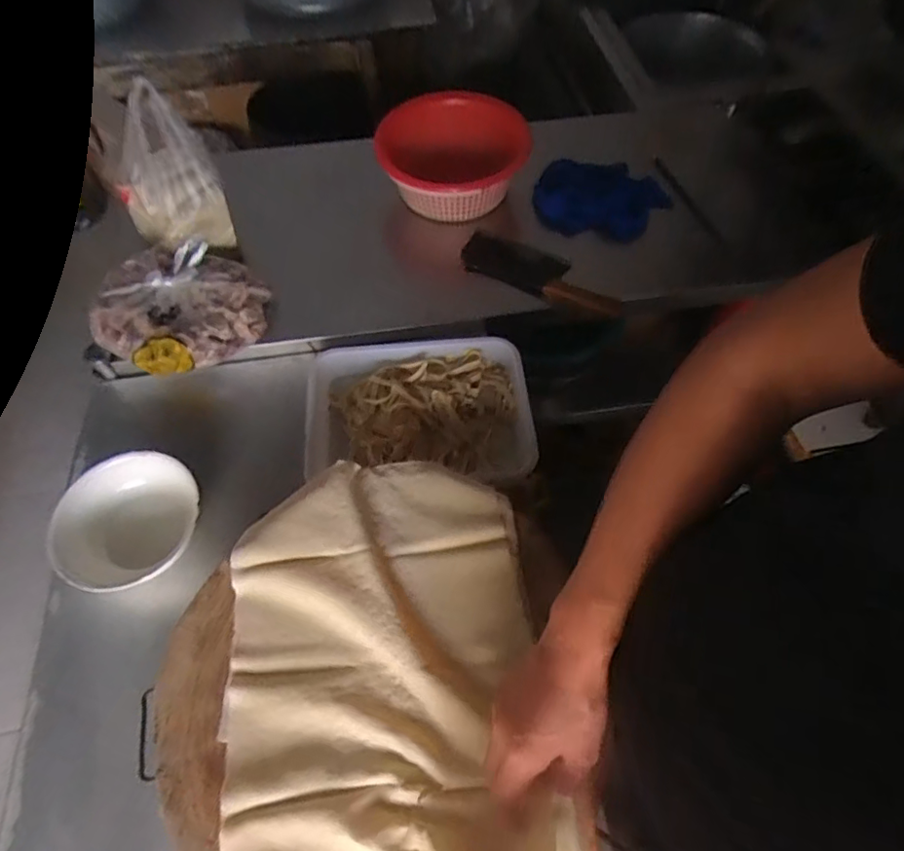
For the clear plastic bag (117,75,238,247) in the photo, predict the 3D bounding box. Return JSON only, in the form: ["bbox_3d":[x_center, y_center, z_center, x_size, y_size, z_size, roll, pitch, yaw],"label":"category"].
[{"bbox_3d":[-0.391,-0.343,0.761,0.127,0.188,0.112,-34,66,-18],"label":"clear plastic bag"}]

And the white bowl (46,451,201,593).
[{"bbox_3d":[-0.378,0.119,0.658,0.154,0.076,0.143,0,60,0],"label":"white bowl"}]

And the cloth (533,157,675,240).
[{"bbox_3d":[0.245,-0.377,0.934,0.216,0.115,0.028,8,35,-8],"label":"cloth"}]

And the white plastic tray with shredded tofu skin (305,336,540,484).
[{"bbox_3d":[-0.042,-0.024,0.760,0.305,0.057,0.203,1,60,0],"label":"white plastic tray with shredded tofu skin"}]

